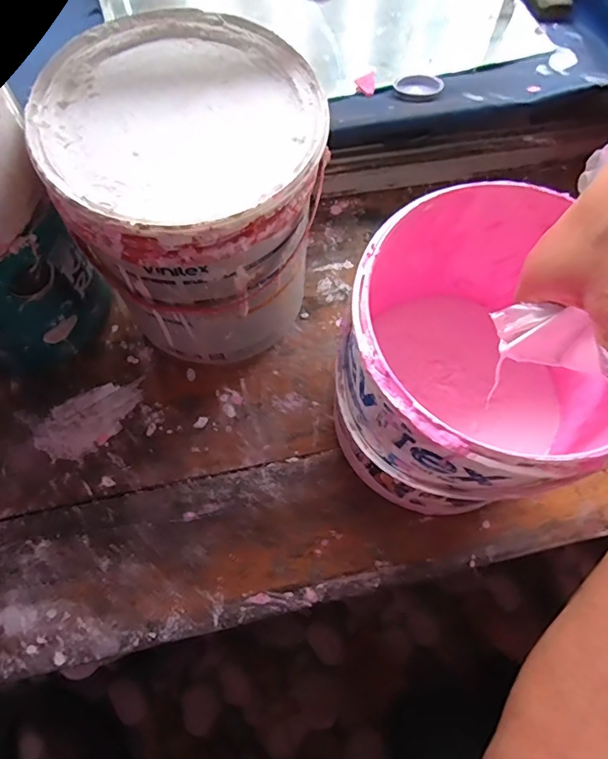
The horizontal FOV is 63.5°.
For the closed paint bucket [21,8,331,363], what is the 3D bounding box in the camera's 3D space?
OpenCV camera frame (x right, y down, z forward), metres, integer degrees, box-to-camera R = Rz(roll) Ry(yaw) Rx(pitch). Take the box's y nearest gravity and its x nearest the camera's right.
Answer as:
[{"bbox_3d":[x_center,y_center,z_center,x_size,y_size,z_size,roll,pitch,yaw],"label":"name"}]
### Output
[{"bbox_3d":[-0.076,-0.125,0.389,0.166,0.201,0.164,0,69,-1],"label":"closed paint bucket"}]

